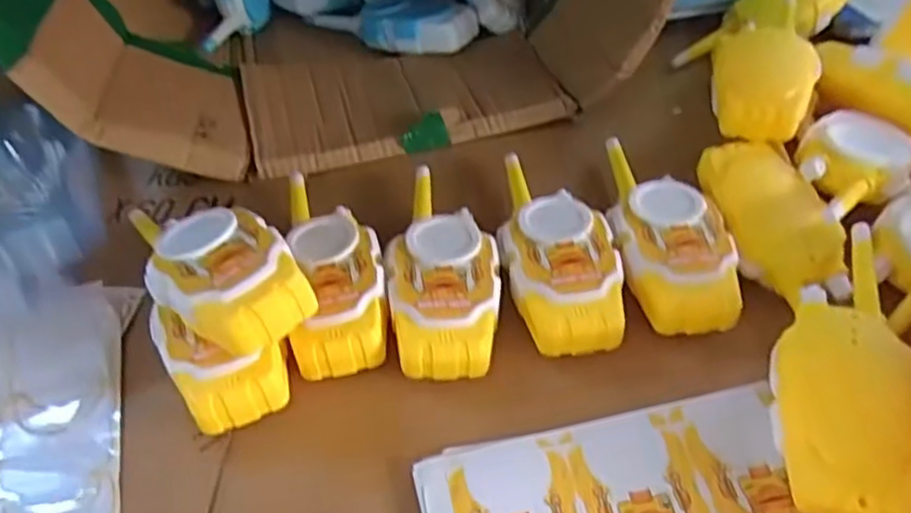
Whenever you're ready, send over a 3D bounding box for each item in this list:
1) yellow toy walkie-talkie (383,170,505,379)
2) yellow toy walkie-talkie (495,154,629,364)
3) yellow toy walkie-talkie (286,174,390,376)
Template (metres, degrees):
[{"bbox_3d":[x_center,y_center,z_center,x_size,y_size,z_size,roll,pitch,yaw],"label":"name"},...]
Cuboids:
[{"bbox_3d":[-0.009,0.000,0.447,0.063,0.034,0.165,-7,45,-2],"label":"yellow toy walkie-talkie"},{"bbox_3d":[0.060,-0.011,0.453,0.064,0.033,0.164,-6,45,-2],"label":"yellow toy walkie-talkie"},{"bbox_3d":[-0.074,-0.004,0.450,0.056,0.034,0.169,-10,49,-3],"label":"yellow toy walkie-talkie"}]

